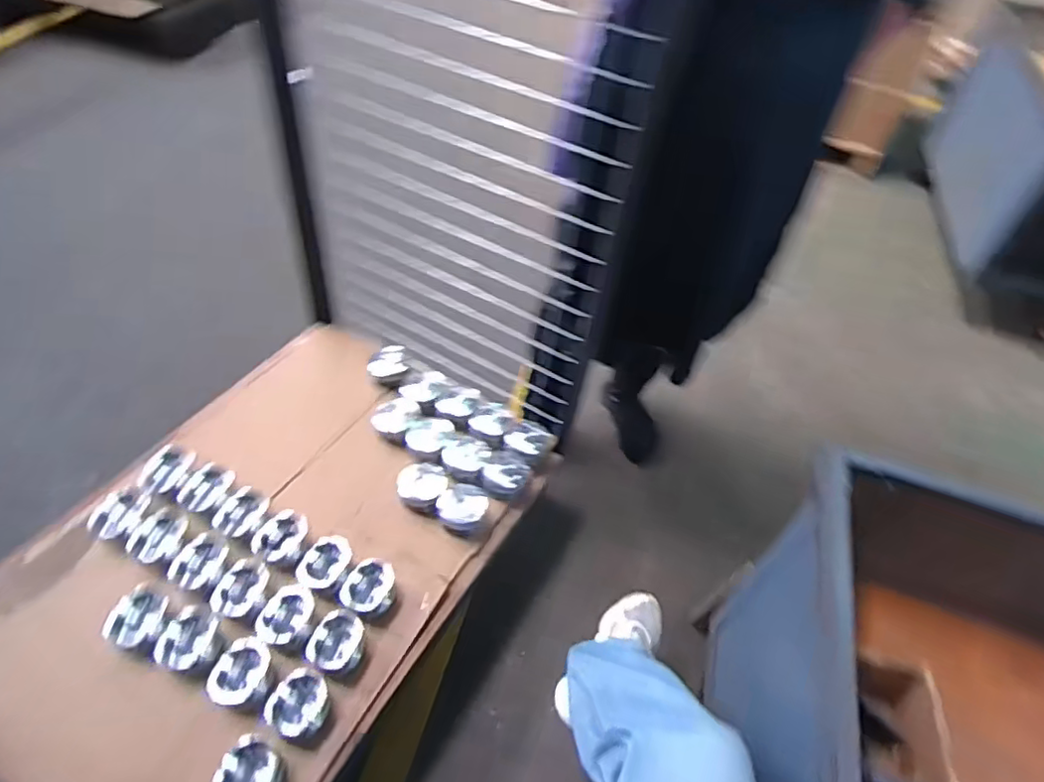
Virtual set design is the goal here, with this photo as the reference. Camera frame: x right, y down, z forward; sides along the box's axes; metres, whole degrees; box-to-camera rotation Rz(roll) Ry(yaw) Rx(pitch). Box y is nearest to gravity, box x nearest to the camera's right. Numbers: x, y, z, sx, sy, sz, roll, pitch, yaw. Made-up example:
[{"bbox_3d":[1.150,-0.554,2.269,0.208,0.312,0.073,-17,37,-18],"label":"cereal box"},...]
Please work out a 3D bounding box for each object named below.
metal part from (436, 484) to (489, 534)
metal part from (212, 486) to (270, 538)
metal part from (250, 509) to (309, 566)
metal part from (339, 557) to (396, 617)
[{"bbox_3d":[-0.114,0.224,1.200,0.091,0.061,0.089,5,49,-2],"label":"metal part"},{"bbox_3d":[-0.503,0.222,1.130,0.075,0.030,0.090,20,50,11],"label":"metal part"},{"bbox_3d":[-0.432,0.266,1.125,0.098,0.054,0.105,0,49,-7],"label":"metal part"},{"bbox_3d":[-0.260,0.341,1.083,0.088,0.046,0.098,13,49,5],"label":"metal part"}]

